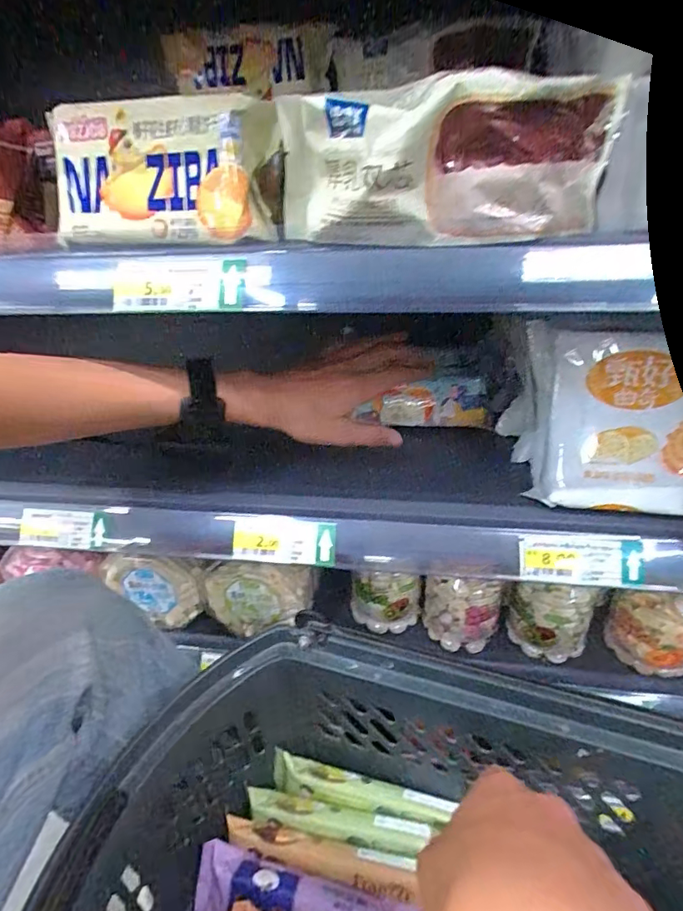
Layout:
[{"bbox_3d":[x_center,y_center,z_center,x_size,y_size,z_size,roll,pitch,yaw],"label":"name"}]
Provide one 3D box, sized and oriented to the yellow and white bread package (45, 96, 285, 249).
[{"bbox_3d":[-0.131,-0.204,0.356,0.174,0.088,0.038,3,31,11],"label":"yellow and white bread package"}]

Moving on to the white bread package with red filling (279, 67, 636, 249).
[{"bbox_3d":[0.059,-0.185,0.312,0.201,0.085,0.045,1,31,6],"label":"white bread package with red filling"}]

